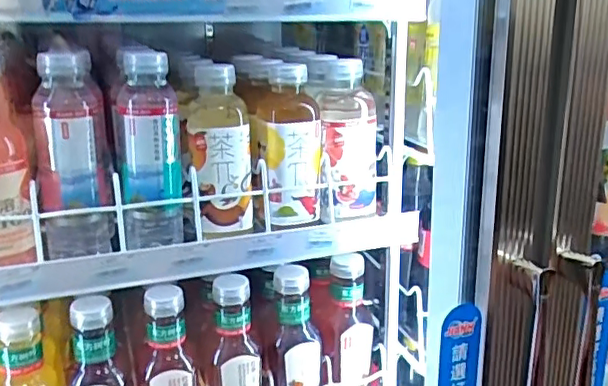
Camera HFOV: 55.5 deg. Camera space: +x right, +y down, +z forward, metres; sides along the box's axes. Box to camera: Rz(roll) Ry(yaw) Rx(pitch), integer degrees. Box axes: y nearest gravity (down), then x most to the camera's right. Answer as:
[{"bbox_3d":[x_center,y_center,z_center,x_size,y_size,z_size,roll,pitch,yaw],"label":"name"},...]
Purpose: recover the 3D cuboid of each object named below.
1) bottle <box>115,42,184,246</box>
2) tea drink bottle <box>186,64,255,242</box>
[{"bbox_3d":[-0.151,-0.046,0.566,0.057,0.180,0.062,-5,17,-12],"label":"bottle"},{"bbox_3d":[-0.086,-0.046,0.618,0.068,0.175,0.084,-3,17,-7],"label":"tea drink bottle"}]

